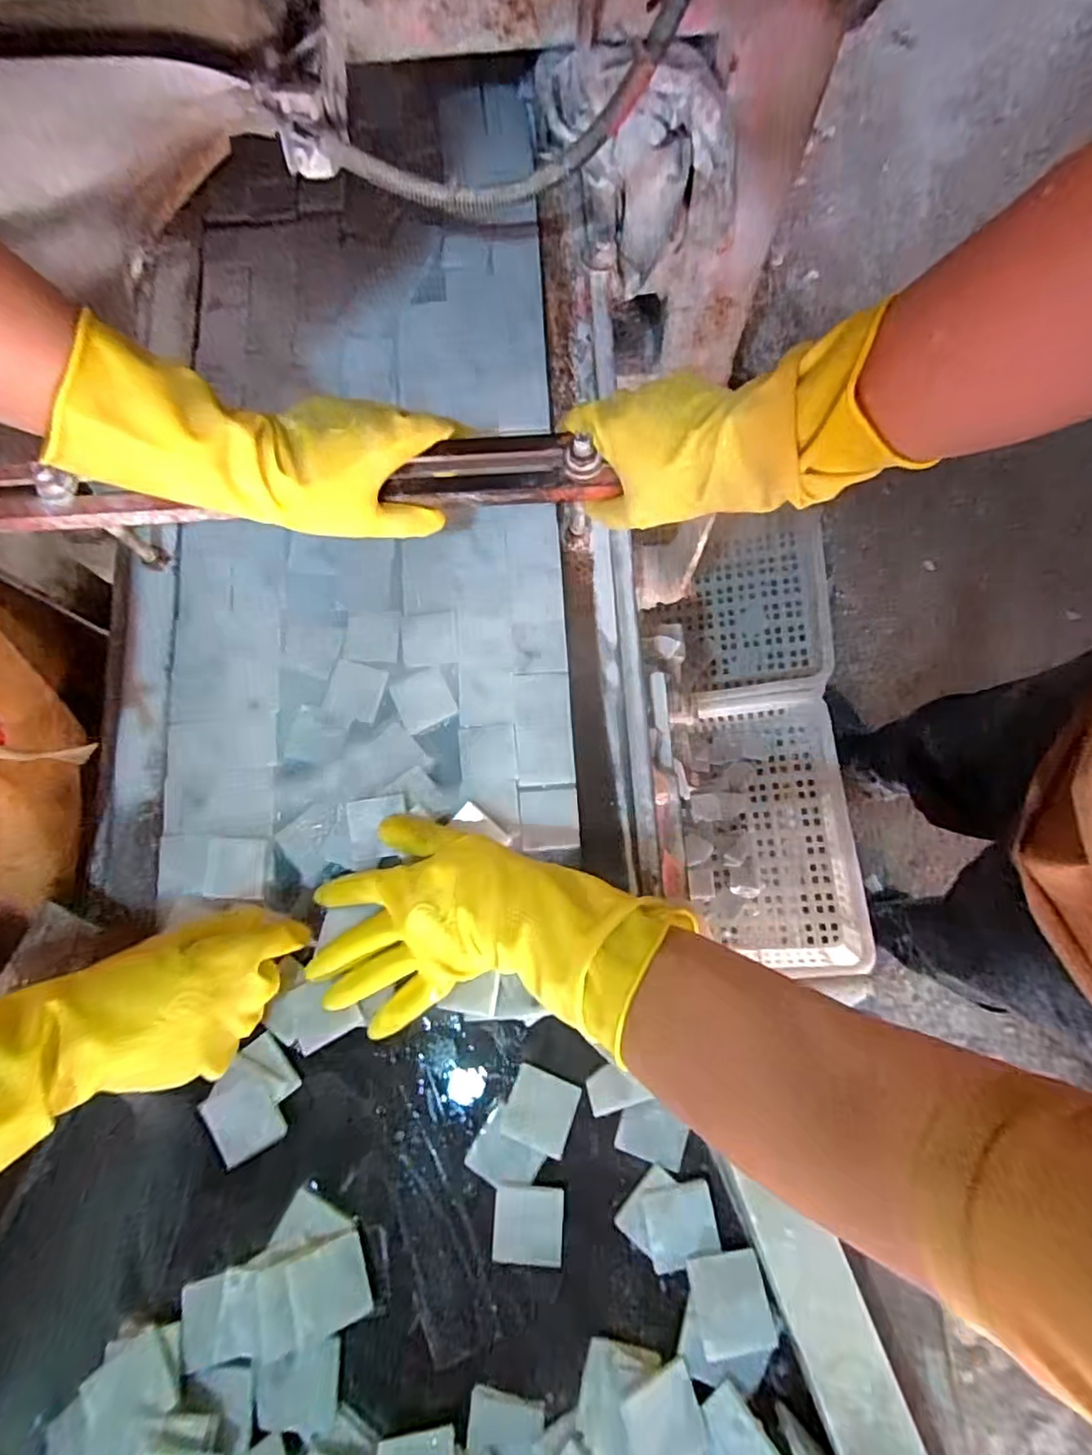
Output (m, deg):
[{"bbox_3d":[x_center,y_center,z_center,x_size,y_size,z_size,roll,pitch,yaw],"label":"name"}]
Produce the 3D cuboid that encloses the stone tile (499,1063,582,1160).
[{"bbox_3d":[-0.004,0.296,0.467,0.052,0.004,0.051,18,65,10],"label":"stone tile"}]

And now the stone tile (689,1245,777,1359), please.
[{"bbox_3d":[0.126,0.390,0.409,0.051,0.004,0.049,-2,44,-8],"label":"stone tile"}]

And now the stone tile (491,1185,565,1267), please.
[{"bbox_3d":[-0.013,0.358,0.433,0.049,0.010,0.048,3,79,2],"label":"stone tile"}]

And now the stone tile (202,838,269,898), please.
[{"bbox_3d":[-0.260,0.118,0.505,0.048,0.007,0.047,1,79,1],"label":"stone tile"}]

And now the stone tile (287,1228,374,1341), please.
[{"bbox_3d":[-0.150,0.389,0.419,0.048,0.004,0.047,-13,56,-26],"label":"stone tile"}]

